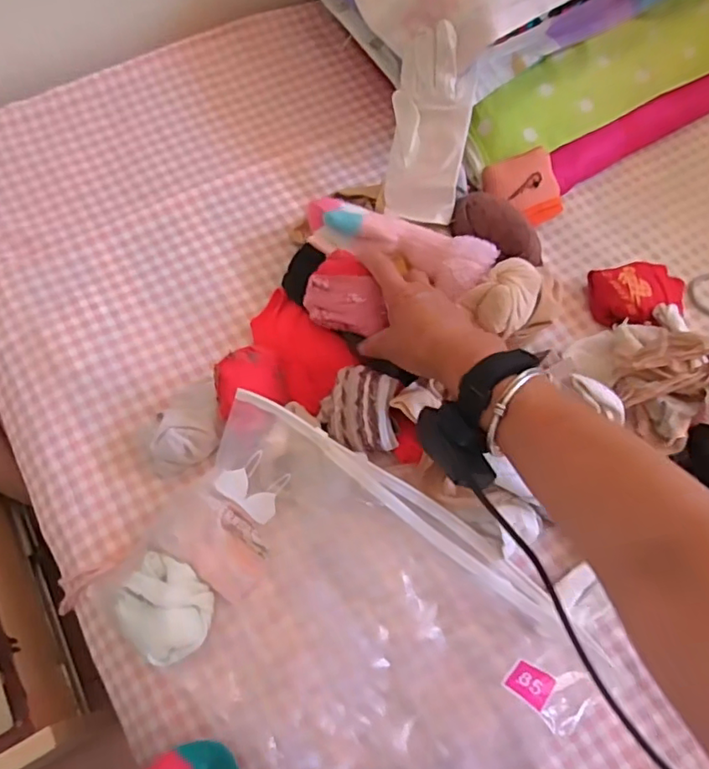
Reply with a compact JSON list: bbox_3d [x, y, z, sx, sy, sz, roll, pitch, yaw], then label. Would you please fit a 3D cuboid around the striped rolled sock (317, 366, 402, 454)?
[{"bbox_3d":[0.004,0.021,0.505,0.069,0.044,0.065,0,68,-1],"label":"striped rolled sock"}]

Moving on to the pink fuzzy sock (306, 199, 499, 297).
[{"bbox_3d":[0.040,-0.140,0.561,0.191,0.029,0.057,21,69,15],"label":"pink fuzzy sock"}]

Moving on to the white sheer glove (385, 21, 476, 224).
[{"bbox_3d":[0.070,-0.257,0.574,0.081,0.028,0.180,6,93,31],"label":"white sheer glove"}]

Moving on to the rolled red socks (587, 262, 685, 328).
[{"bbox_3d":[0.297,-0.091,0.597,0.099,0.043,0.072,-10,68,-5],"label":"rolled red socks"}]

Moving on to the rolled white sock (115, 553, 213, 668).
[{"bbox_3d":[-0.153,0.183,0.464,0.077,0.042,0.071,33,71,12],"label":"rolled white sock"}]

